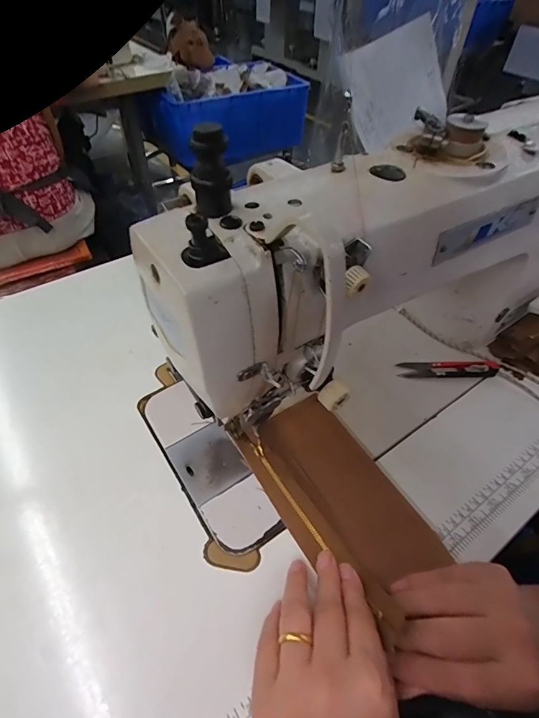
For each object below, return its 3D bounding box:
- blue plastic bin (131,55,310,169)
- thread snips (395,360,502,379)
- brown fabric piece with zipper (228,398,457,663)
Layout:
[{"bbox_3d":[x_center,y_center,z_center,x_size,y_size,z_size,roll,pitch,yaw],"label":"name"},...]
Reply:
[{"bbox_3d":[-0.194,-0.937,1.420,0.479,0.230,0.446,-26,54,-23],"label":"blue plastic bin"},{"bbox_3d":[0.198,0.012,0.421,0.107,0.016,0.023,2,49,-1],"label":"thread snips"},{"bbox_3d":[0.057,0.113,0.321,0.098,0.015,0.175,-25,54,-22],"label":"brown fabric piece with zipper"}]

